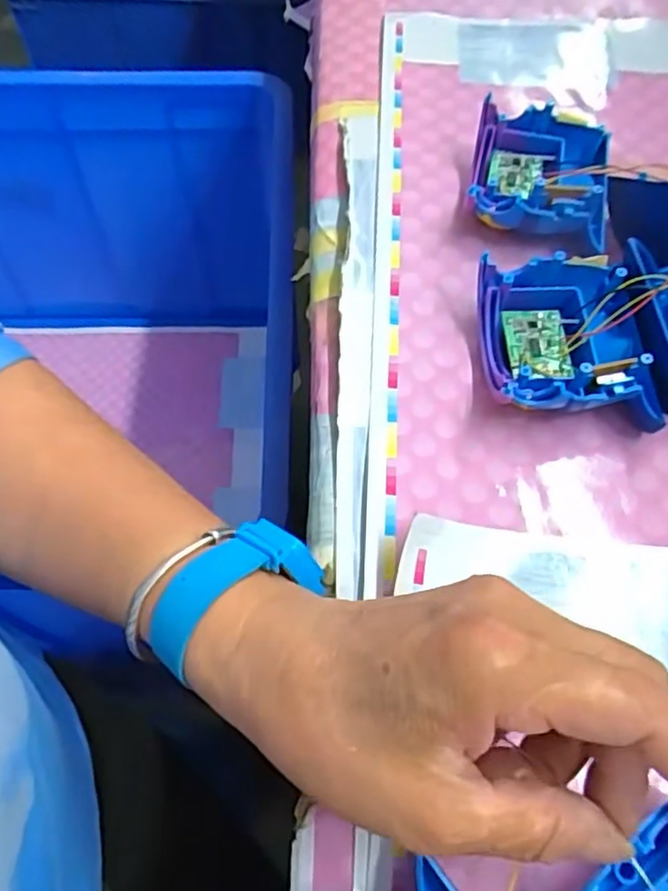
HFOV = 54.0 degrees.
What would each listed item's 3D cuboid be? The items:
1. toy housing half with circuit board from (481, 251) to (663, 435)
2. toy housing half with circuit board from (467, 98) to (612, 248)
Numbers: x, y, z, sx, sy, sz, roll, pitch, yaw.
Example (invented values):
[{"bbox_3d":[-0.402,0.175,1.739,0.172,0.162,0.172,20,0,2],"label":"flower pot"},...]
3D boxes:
[{"bbox_3d":[0.116,-0.051,0.323,0.084,0.041,0.091,2,62,0],"label":"toy housing half with circuit board"},{"bbox_3d":[0.116,-0.151,0.374,0.075,0.037,0.089,10,63,5],"label":"toy housing half with circuit board"}]

